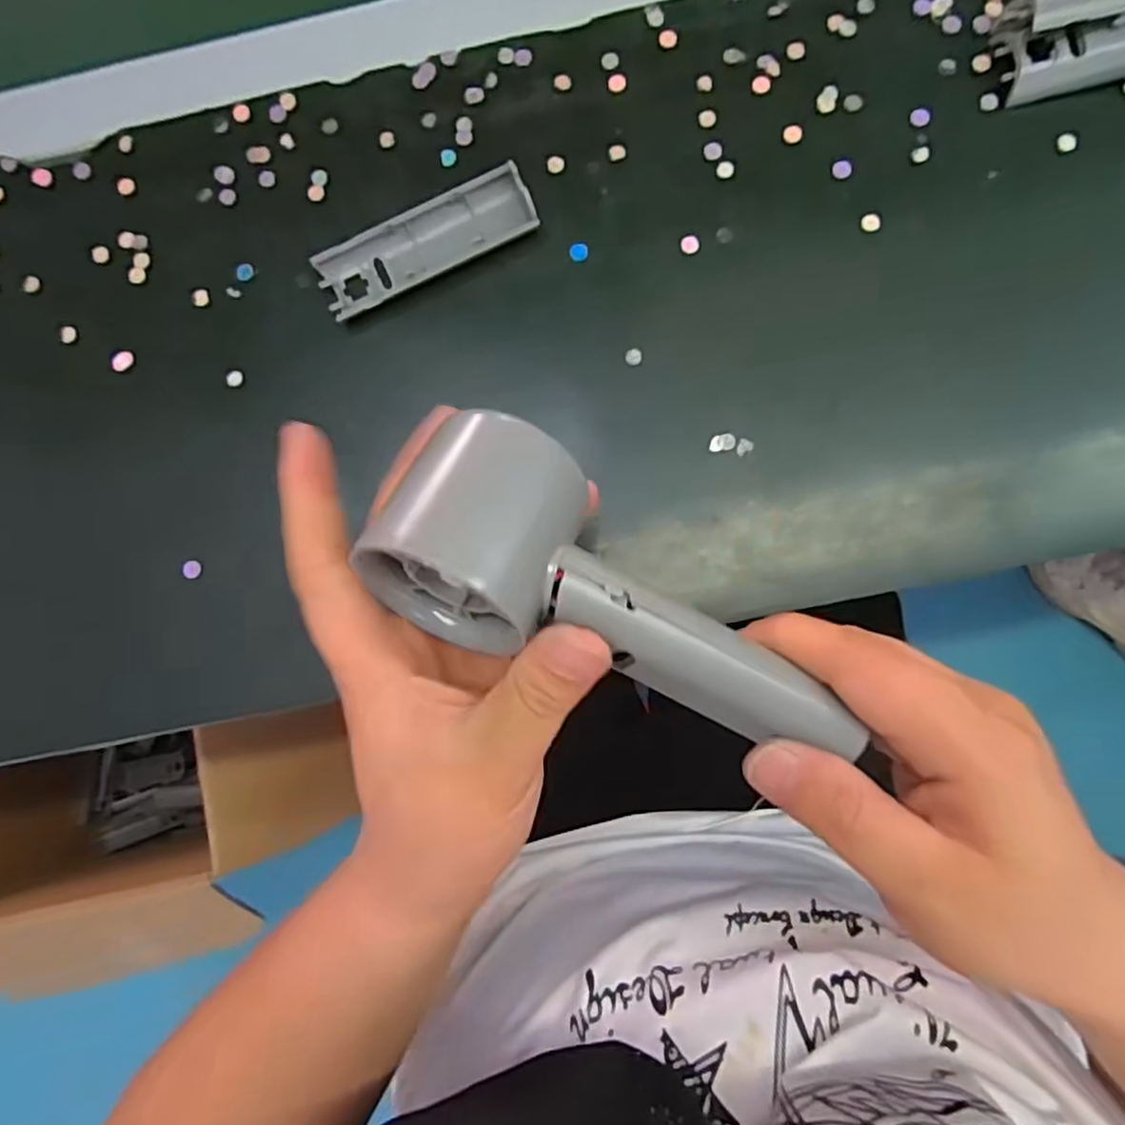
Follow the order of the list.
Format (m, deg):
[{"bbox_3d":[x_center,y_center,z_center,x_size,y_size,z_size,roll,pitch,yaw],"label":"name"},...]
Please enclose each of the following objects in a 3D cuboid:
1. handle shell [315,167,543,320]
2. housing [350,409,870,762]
[{"bbox_3d":[-0.064,-0.150,0.323,0.103,0.018,0.033,-23,82,3],"label":"handle shell"},{"bbox_3d":[0.019,0.015,0.204,0.145,0.043,0.066,29,87,-7],"label":"housing"}]

